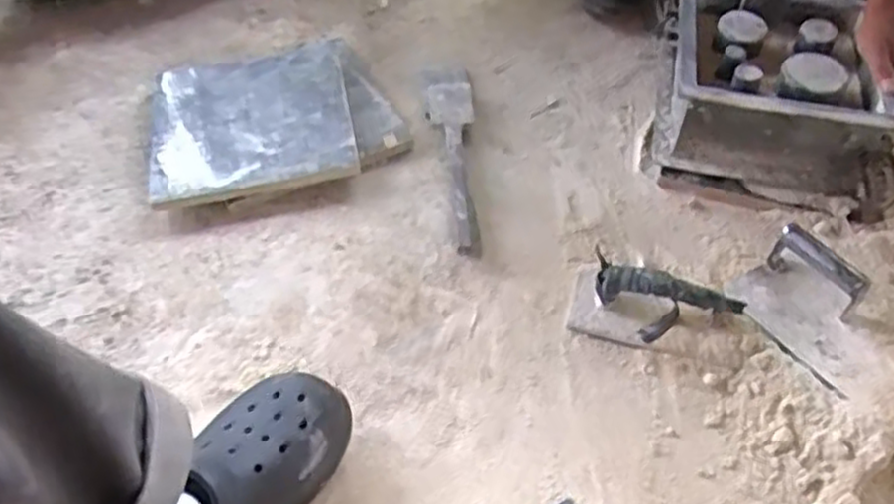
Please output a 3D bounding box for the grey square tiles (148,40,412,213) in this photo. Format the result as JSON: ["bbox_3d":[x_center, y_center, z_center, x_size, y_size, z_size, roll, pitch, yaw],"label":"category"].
[{"bbox_3d":[-0.231,-0.172,0.991,0.310,0.038,0.257,-18,55,-13],"label":"grey square tiles"}]

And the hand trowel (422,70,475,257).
[{"bbox_3d":[0.007,-0.126,0.956,0.062,0.024,0.316,-3,53,-2],"label":"hand trowel"}]

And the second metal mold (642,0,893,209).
[{"bbox_3d":[0.407,-0.211,0.957,0.266,0.142,0.280,13,54,10],"label":"second metal mold"}]

